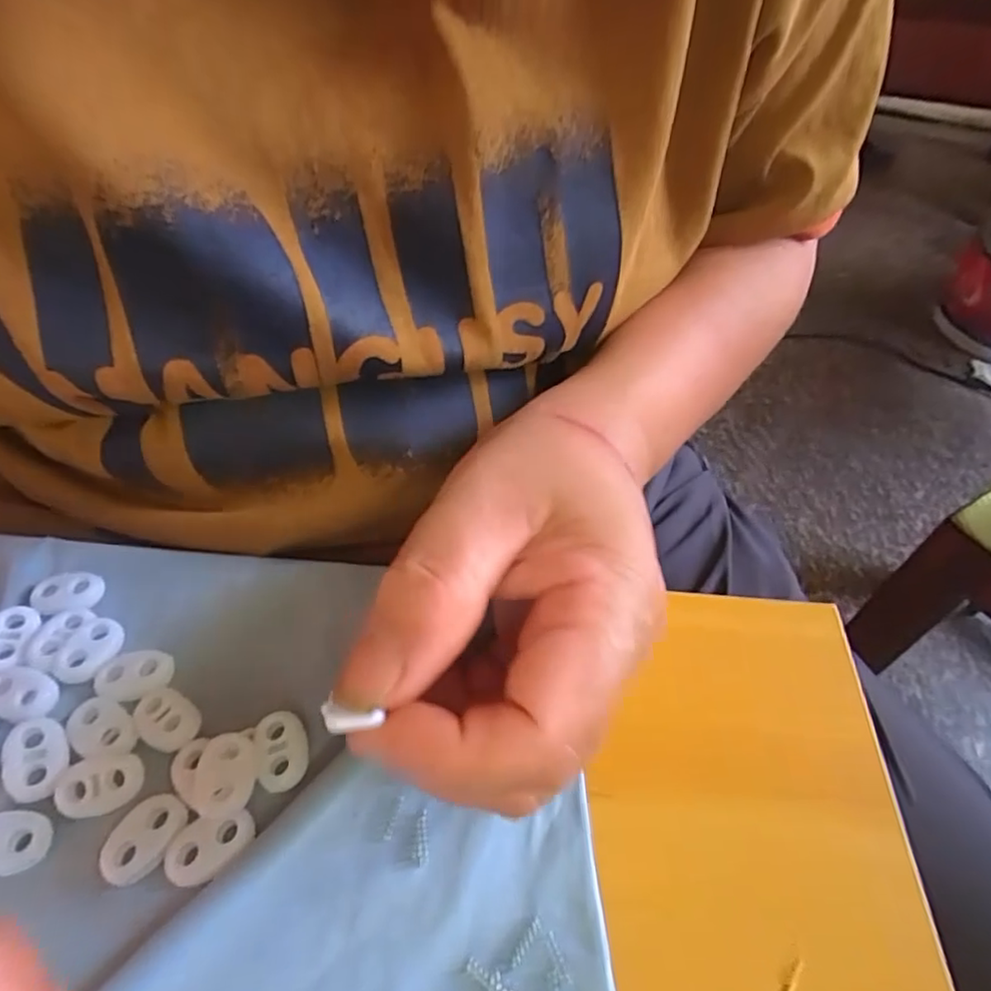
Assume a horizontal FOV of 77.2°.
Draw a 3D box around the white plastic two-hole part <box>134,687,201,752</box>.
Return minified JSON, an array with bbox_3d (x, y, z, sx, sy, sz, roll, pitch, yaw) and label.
[{"bbox_3d":[-0.098,0.065,0.183,0.021,0.004,0.014,28,55,21],"label":"white plastic two-hole part"}]

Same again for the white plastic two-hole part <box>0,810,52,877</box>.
[{"bbox_3d":[-0.129,0.090,0.161,0.020,0.004,0.015,-4,50,-5],"label":"white plastic two-hole part"}]

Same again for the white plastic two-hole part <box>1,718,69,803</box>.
[{"bbox_3d":[-0.130,0.074,0.174,0.015,0.004,0.022,-21,53,-18],"label":"white plastic two-hole part"}]

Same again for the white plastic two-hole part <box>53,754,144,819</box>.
[{"bbox_3d":[-0.109,0.079,0.170,0.021,0.004,0.016,-5,50,-6],"label":"white plastic two-hole part"}]

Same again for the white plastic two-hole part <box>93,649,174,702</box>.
[{"bbox_3d":[-0.112,0.055,0.191,0.022,0.004,0.016,-5,50,-5],"label":"white plastic two-hole part"}]

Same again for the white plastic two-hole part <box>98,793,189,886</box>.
[{"bbox_3d":[-0.093,0.089,0.163,0.015,0.004,0.022,26,54,20],"label":"white plastic two-hole part"}]

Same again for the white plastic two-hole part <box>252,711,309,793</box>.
[{"bbox_3d":[-0.062,0.073,0.178,0.014,0.004,0.022,-15,51,-13],"label":"white plastic two-hole part"}]

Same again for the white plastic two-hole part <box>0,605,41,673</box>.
[{"bbox_3d":[-0.156,0.045,0.198,0.013,0.004,0.023,-1,49,-2],"label":"white plastic two-hole part"}]

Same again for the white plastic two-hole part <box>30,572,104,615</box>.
[{"bbox_3d":[-0.146,0.033,0.210,0.022,0.004,0.015,-10,50,-10],"label":"white plastic two-hole part"}]

